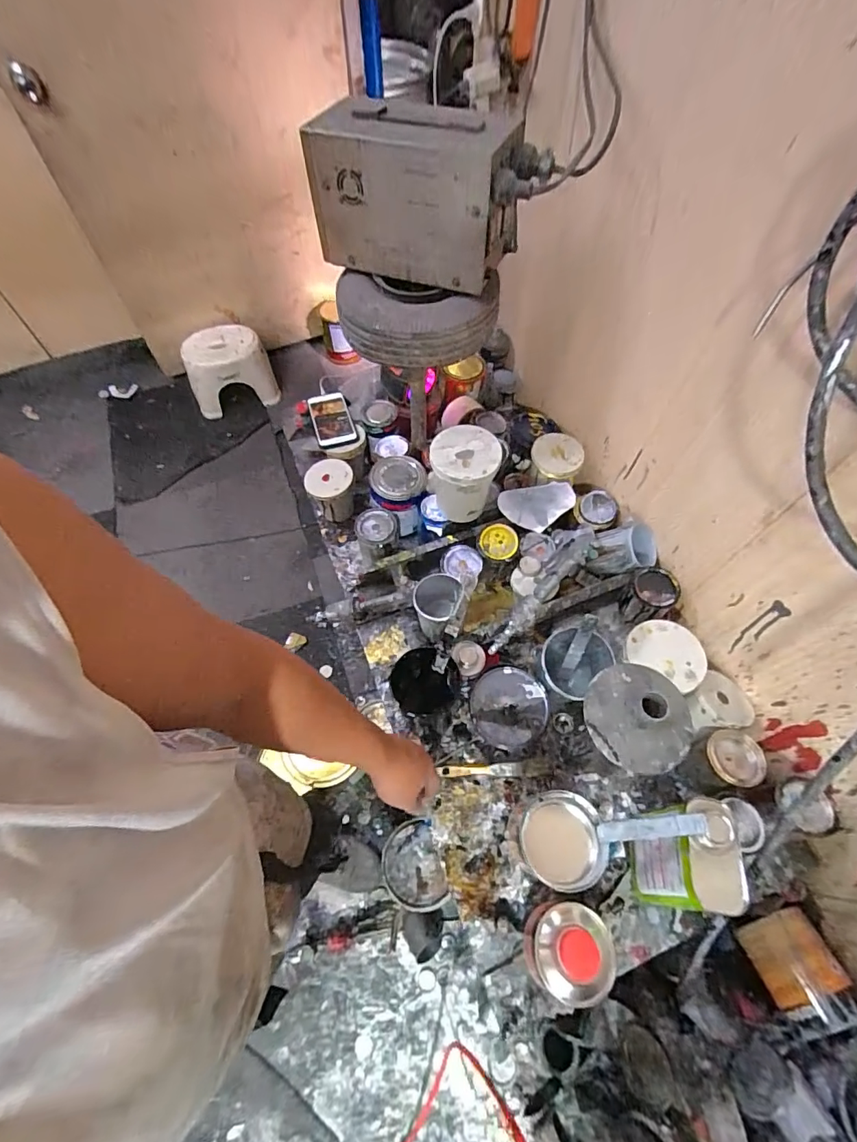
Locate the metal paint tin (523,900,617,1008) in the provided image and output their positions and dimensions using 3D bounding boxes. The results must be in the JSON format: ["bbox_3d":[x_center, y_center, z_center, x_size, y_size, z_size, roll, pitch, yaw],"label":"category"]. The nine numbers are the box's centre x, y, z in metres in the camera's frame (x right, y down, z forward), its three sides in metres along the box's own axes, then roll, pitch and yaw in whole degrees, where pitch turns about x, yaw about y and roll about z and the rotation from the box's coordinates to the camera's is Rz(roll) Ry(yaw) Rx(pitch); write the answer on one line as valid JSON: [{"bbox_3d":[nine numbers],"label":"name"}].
[{"bbox_3d":[0.181,0.488,0.610,0.102,0.080,0.098,0,61,0],"label":"metal paint tin"}]

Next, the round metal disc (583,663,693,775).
[{"bbox_3d":[0.228,0.150,0.503,0.116,0.058,0.111,-14,62,-8],"label":"round metal disc"}]

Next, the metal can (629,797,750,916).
[{"bbox_3d":[0.322,0.365,0.606,0.064,0.189,0.120,7,61,4],"label":"metal can"}]

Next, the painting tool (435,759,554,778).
[{"bbox_3d":[0.106,0.313,0.745,0.175,0.020,0.024,-2,61,-1],"label":"painting tool"}]

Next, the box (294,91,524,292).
[{"bbox_3d":[-0.020,-0.489,0.626,0.251,0.157,0.107,15,62,8],"label":"box"}]

